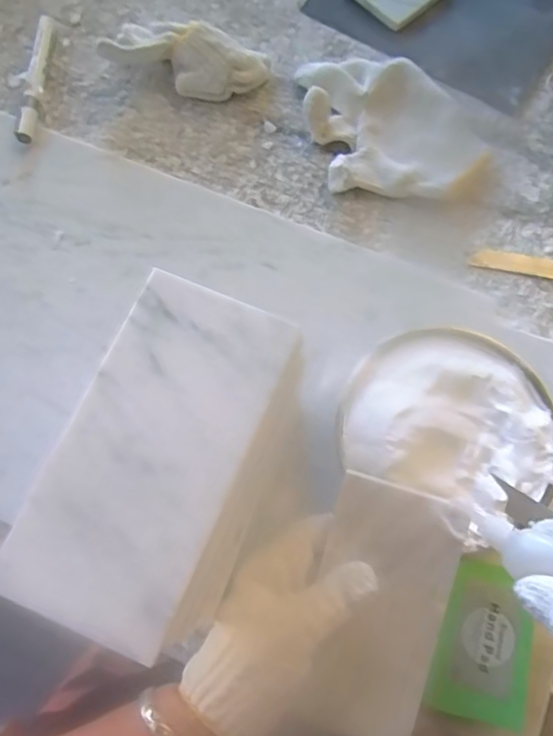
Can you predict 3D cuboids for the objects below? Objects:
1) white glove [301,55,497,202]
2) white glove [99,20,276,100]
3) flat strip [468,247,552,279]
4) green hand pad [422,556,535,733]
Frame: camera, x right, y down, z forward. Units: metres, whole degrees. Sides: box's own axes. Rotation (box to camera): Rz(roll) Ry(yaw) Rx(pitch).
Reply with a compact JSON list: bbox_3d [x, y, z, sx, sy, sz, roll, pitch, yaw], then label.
[{"bbox_3d":[0.101,-0.208,0.482,0.152,0.031,0.122,0,73,0],"label":"white glove"},{"bbox_3d":[-0.080,-0.270,0.495,0.141,0.041,0.055,16,74,5],"label":"white glove"},{"bbox_3d":[0.212,-0.084,0.463,0.105,0.006,0.017,9,74,2],"label":"flat strip"},{"bbox_3d":[0.130,0.171,0.352,0.054,0.004,0.093,15,87,19],"label":"green hand pad"}]

